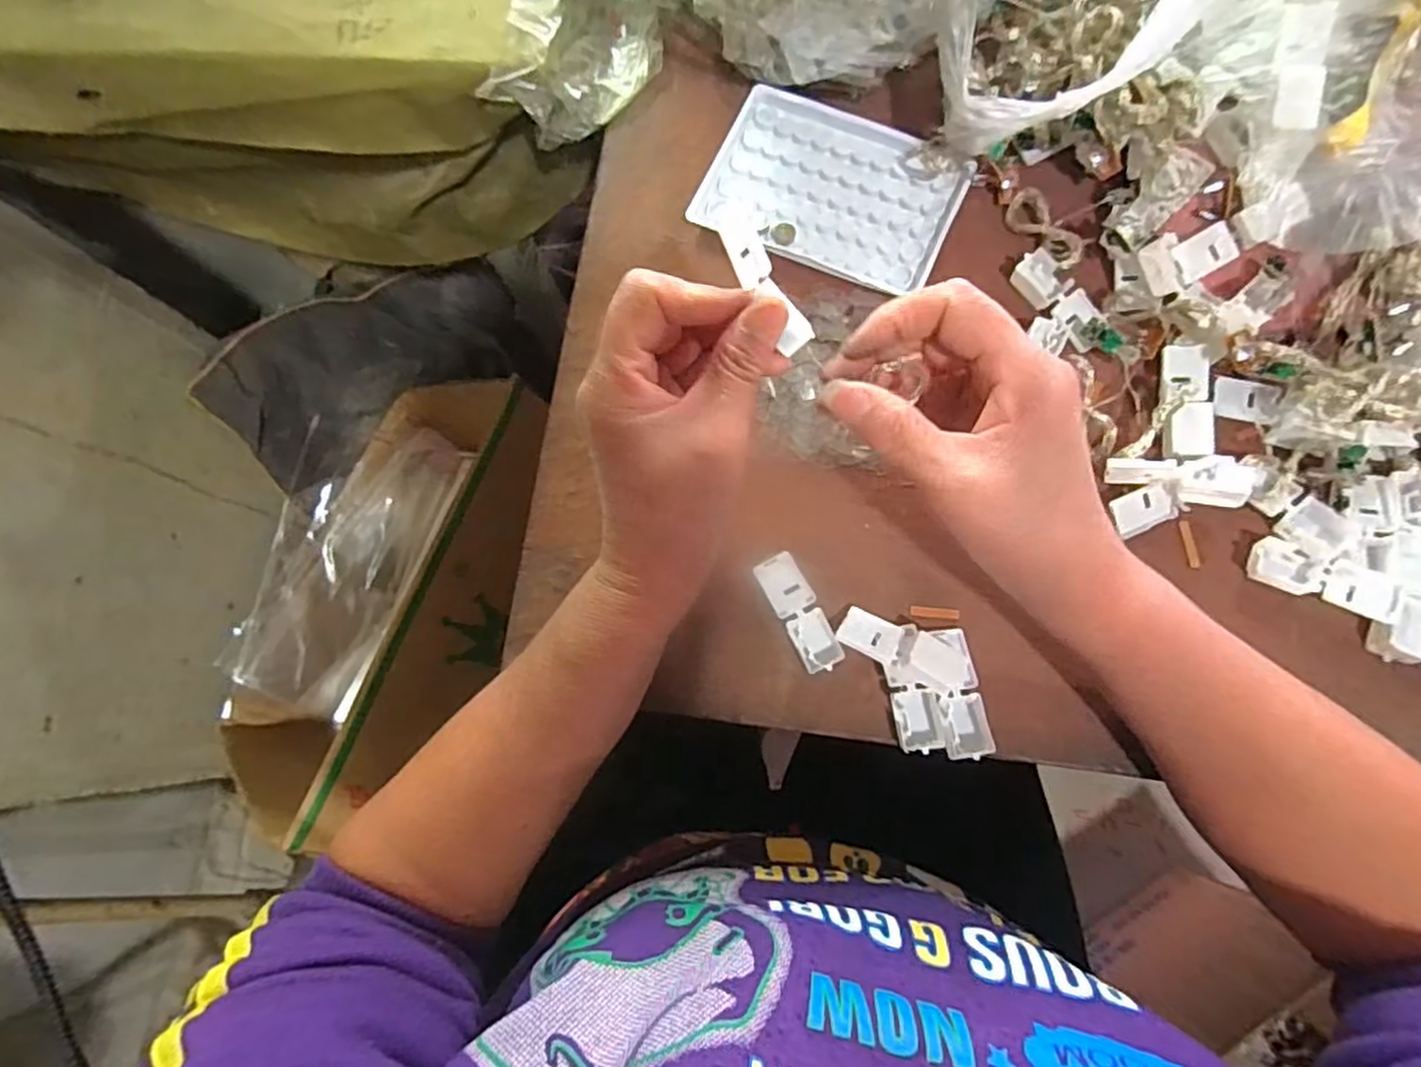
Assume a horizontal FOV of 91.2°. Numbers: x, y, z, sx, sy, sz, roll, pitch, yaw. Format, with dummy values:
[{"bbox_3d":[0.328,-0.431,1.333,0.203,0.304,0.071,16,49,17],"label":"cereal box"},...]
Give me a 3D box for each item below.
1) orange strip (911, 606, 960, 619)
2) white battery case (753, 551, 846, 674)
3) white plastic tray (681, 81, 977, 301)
[{"bbox_3d":[0.104,0.037,0.322,0.023,0.004,0.005,4,77,5],"label":"orange strip"},{"bbox_3d":[0.041,0.036,0.319,0.019,0.008,0.055,-28,77,-3],"label":"white battery case"},{"bbox_3d":[0.065,-0.185,0.373,0.130,0.012,0.091,25,80,9],"label":"white plastic tray"}]

